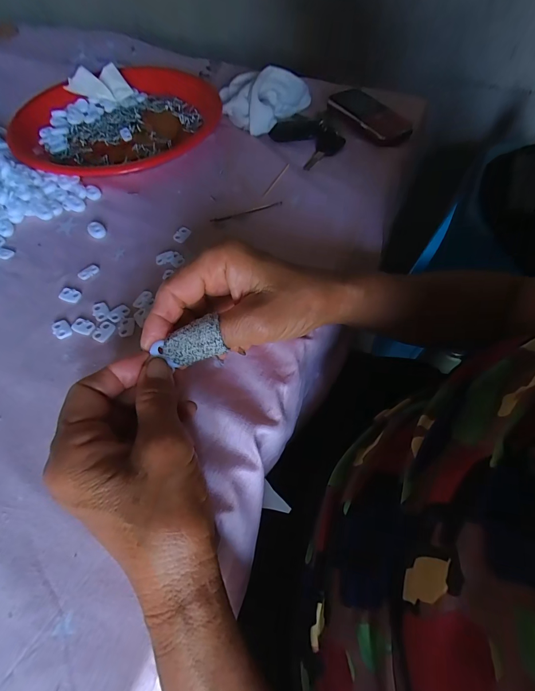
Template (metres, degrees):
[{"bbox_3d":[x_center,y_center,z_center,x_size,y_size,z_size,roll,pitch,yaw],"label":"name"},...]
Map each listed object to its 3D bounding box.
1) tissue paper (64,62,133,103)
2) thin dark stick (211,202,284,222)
[{"bbox_3d":[-0.229,-0.355,0.445,0.074,0.042,0.037,-30,64,-16],"label":"tissue paper"},{"bbox_3d":[-0.022,-0.140,0.346,0.078,0.004,0.006,-18,61,-9],"label":"thin dark stick"}]

